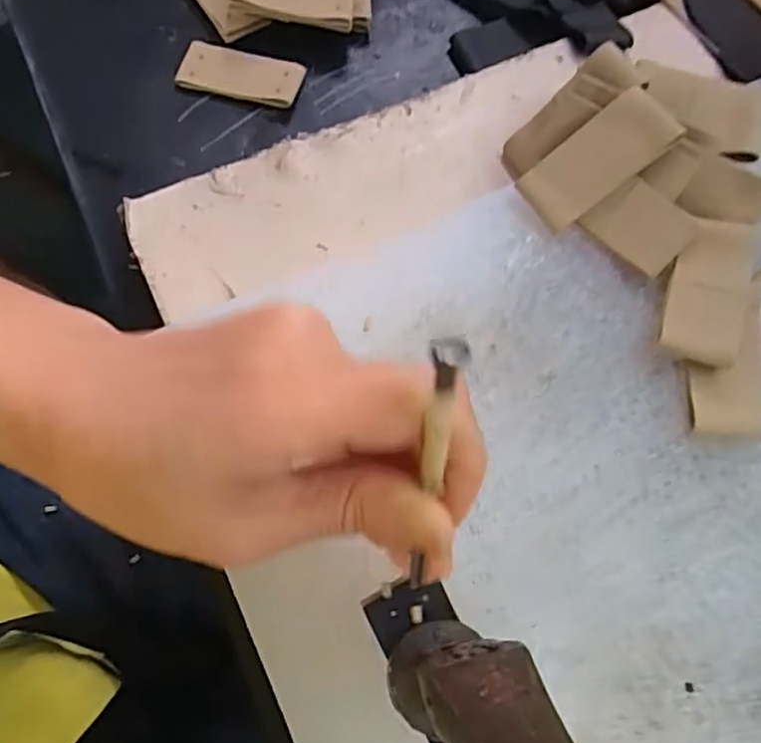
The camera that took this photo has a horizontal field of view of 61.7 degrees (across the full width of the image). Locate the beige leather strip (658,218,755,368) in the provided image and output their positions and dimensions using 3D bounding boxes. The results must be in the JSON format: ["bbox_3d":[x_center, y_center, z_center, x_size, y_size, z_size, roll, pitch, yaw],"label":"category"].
[{"bbox_3d":[0.126,-0.033,0.244,0.027,0.007,0.060,18,73,5],"label":"beige leather strip"}]

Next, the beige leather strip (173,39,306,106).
[{"bbox_3d":[-0.072,-0.155,0.331,0.059,0.006,0.029,14,73,4],"label":"beige leather strip"}]

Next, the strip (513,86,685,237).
[{"bbox_3d":[0.086,-0.084,0.254,0.060,0.007,0.028,-38,75,16],"label":"strip"}]

